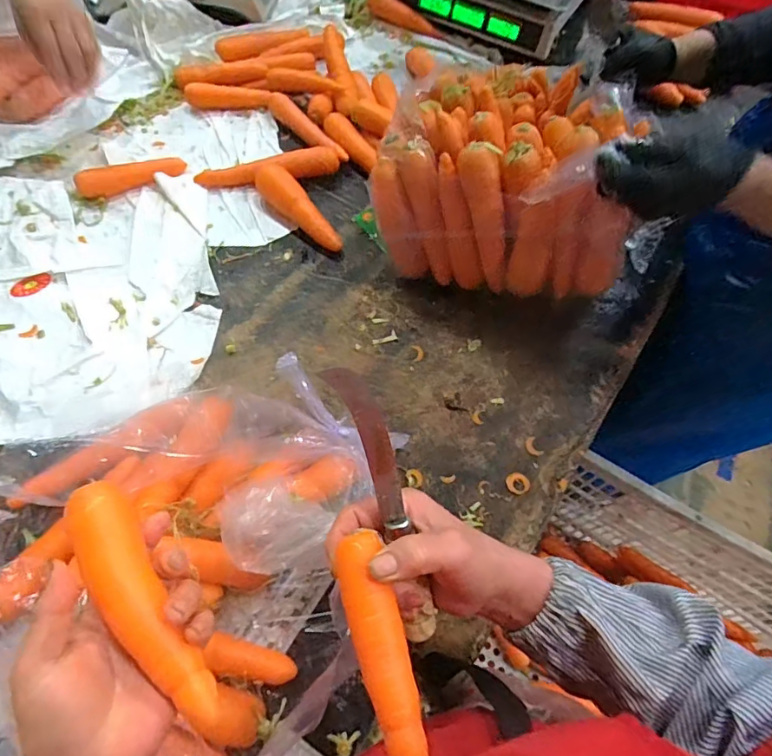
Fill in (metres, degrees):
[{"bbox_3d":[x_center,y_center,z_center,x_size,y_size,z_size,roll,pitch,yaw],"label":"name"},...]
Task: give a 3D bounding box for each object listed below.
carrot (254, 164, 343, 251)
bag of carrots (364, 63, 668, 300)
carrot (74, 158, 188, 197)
[{"bbox_3d":[-0.120,-0.230,0.675,0.039,0.049,0.157,-34,69,-20],"label":"carrot"},{"bbox_3d":[0.148,-0.270,0.604,0.269,0.176,0.289,16,62,5],"label":"bag of carrots"},{"bbox_3d":[-0.351,-0.281,0.689,0.139,0.037,0.028,-22,66,-15],"label":"carrot"}]

